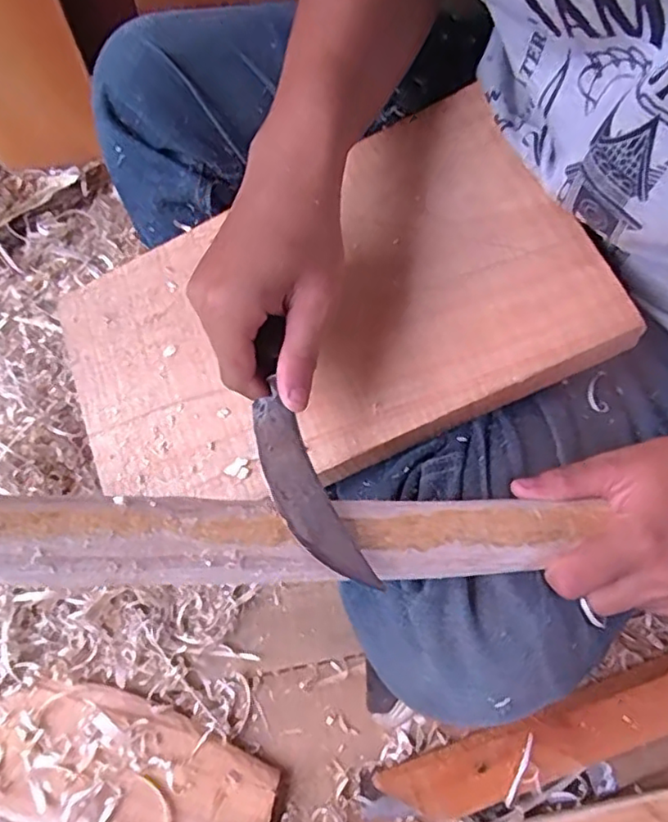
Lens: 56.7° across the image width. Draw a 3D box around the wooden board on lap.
[{"bbox_3d":[-0.014,-0.060,0.387,0.318,0.010,0.203,-26,66,5],"label":"wooden board on lap"}]

